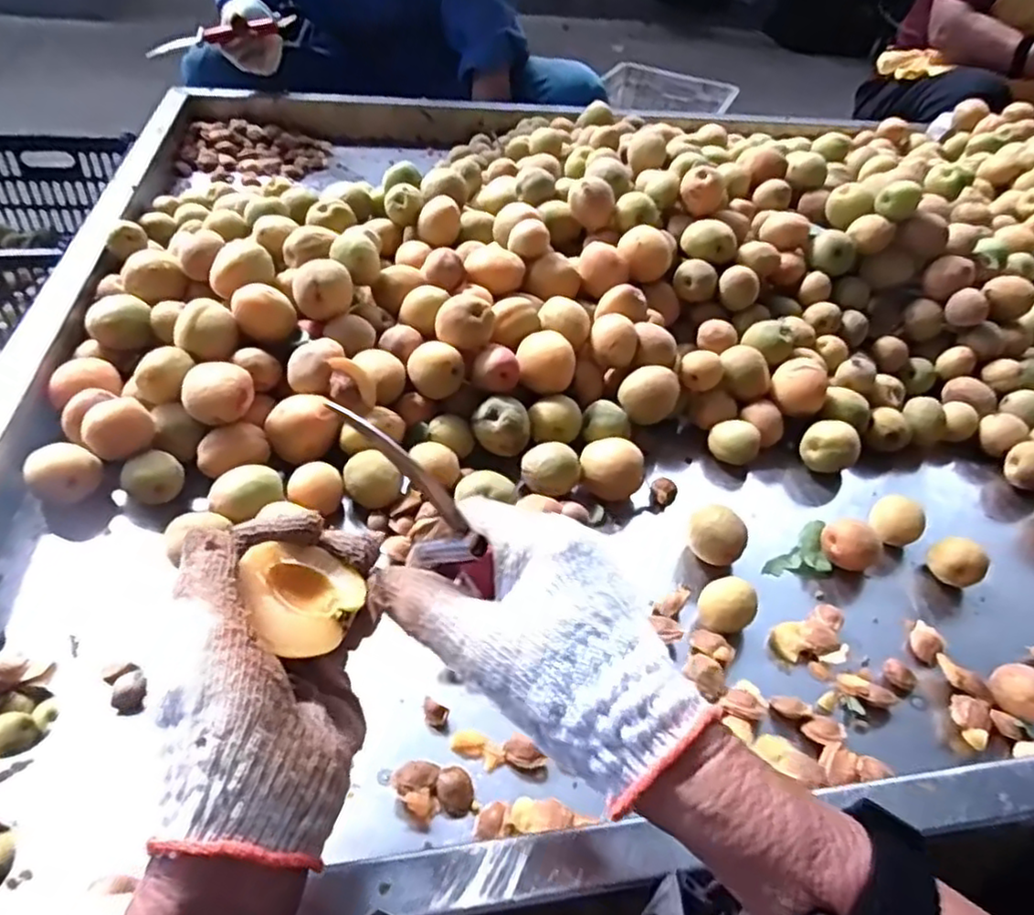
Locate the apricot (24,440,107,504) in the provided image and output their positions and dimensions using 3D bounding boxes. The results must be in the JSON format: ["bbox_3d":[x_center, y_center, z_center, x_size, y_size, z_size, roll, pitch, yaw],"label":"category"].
[{"bbox_3d":[-0.303,0.009,0.458,0.041,0.033,0.035,-30,54,-32],"label":"apricot"}]

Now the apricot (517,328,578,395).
[{"bbox_3d":[0.024,-0.076,0.543,0.045,0.037,0.036,9,43,2],"label":"apricot"}]

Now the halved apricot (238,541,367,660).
[{"bbox_3d":[-0.091,0.061,0.282,0.045,0.020,0.040,32,46,-2],"label":"halved apricot"}]

